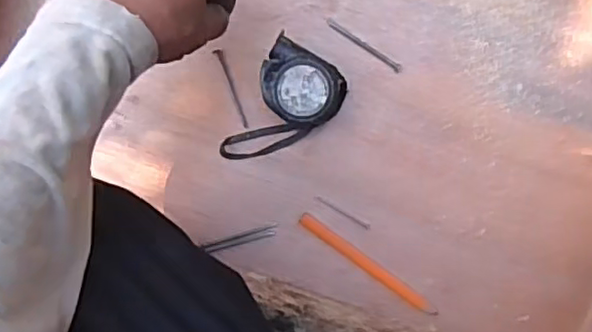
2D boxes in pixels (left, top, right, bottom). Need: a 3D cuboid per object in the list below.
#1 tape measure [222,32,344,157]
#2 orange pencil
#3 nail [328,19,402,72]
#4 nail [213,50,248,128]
[{"bbox_3d":[-0.008,-0.042,0.518,0.071,0.045,0.110,32,100,-2],"label":"tape measure"},{"bbox_3d":[0.064,0.089,0.557,0.144,0.009,0.011,36,99,-3],"label":"orange pencil"},{"bbox_3d":[0.058,-0.102,0.526,0.073,0.004,0.007,35,99,-3],"label":"nail"},{"bbox_3d":[-0.054,-0.067,0.538,0.007,0.005,0.070,-20,98,6],"label":"nail"}]

